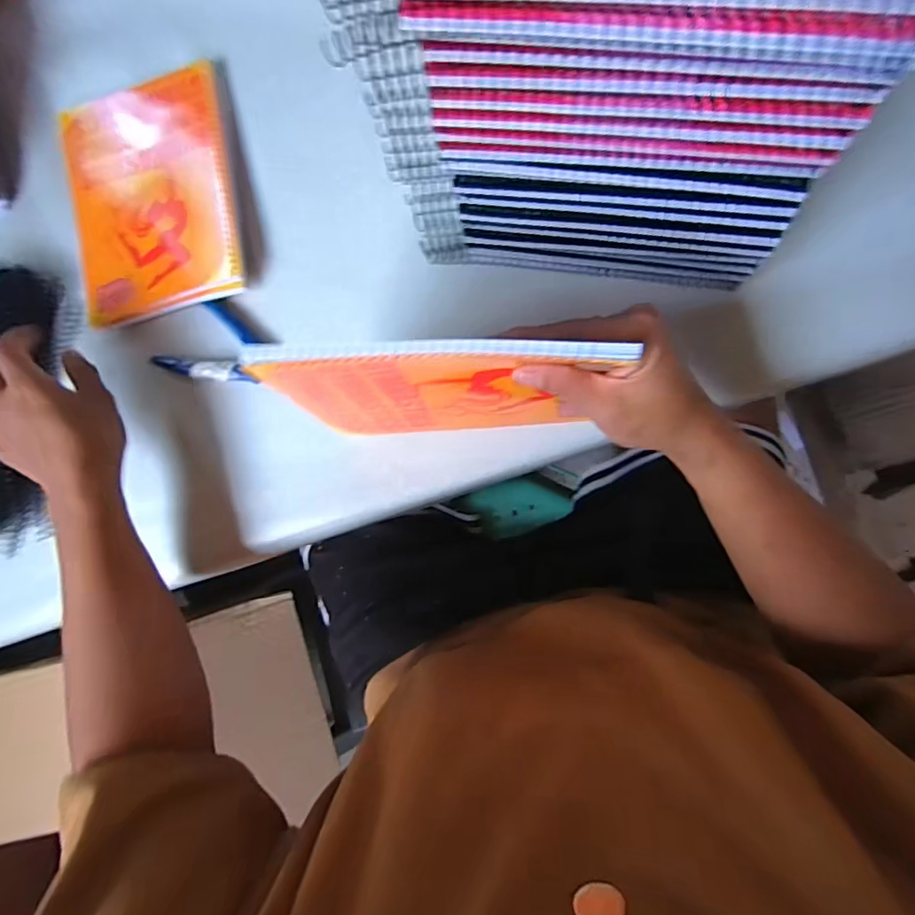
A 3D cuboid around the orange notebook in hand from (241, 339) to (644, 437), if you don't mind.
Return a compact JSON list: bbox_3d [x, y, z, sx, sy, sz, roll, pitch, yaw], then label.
[{"bbox_3d":[-0.012,-0.041,0.326,0.203,0.138,0.011,-1,73,4],"label":"orange notebook in hand"}]

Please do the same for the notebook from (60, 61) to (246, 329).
[{"bbox_3d":[-0.258,-0.220,0.433,0.146,0.008,0.202,-10,87,8],"label":"notebook"}]

